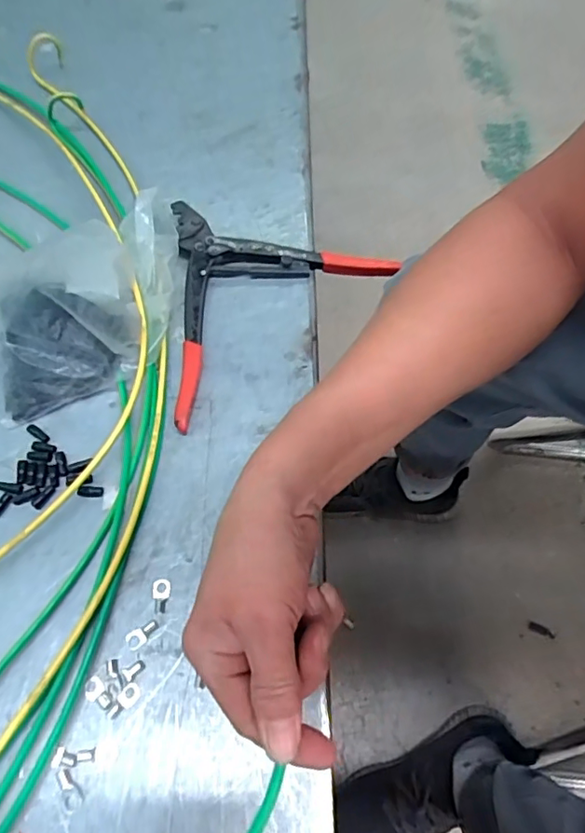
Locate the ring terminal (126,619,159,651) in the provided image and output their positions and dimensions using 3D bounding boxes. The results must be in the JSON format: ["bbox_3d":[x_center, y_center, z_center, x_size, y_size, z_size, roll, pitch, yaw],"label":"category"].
[{"bbox_3d":[-0.112,0.162,0.406,0.025,0.004,0.013,-30,66,-14],"label":"ring terminal"}]

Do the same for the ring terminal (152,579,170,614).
[{"bbox_3d":[-0.100,0.137,0.418,0.014,0.004,0.026,-11,62,-5],"label":"ring terminal"}]

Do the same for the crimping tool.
[{"bbox_3d":[-0.061,-0.146,0.557,0.269,0.022,0.224,-35,67,-16],"label":"crimping tool"}]

